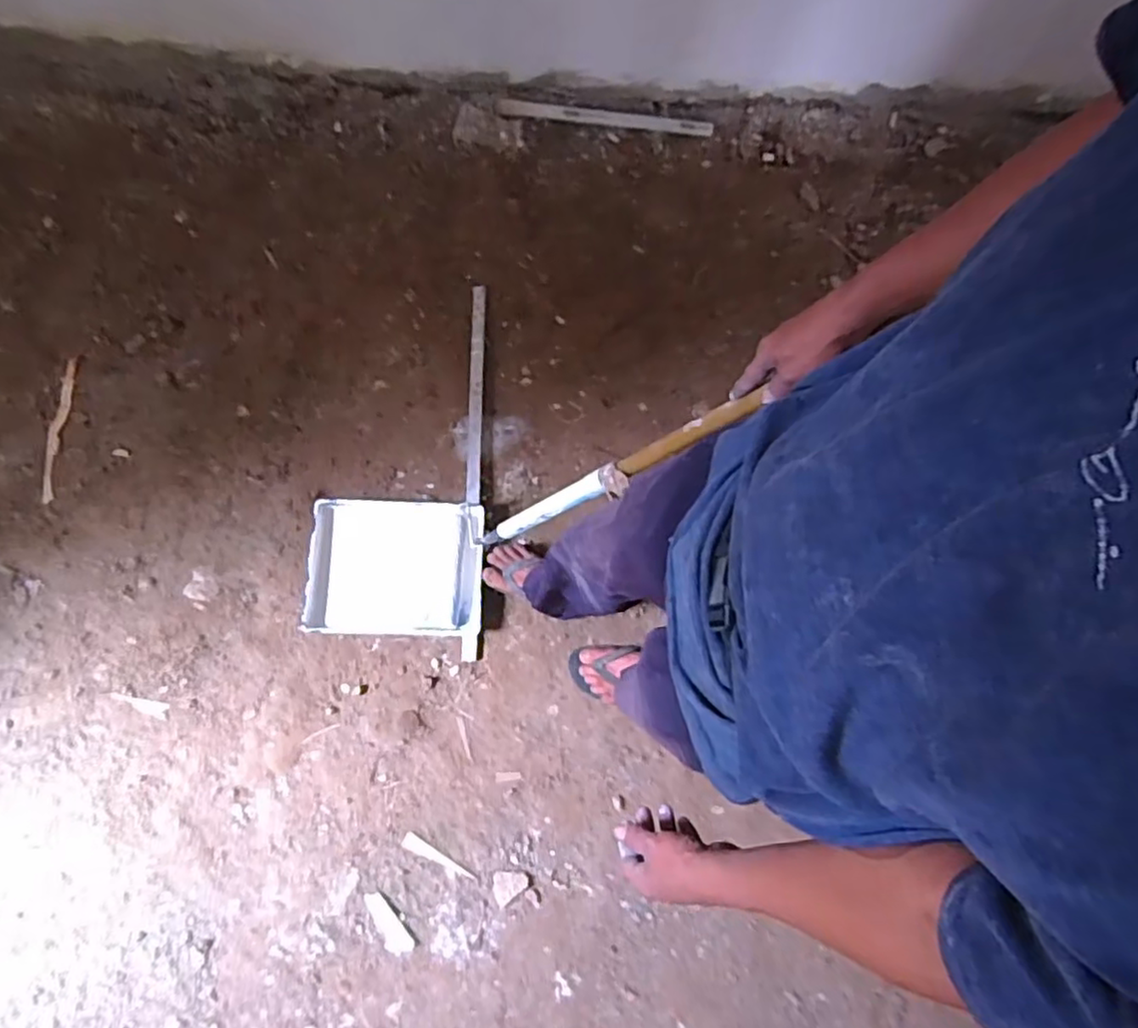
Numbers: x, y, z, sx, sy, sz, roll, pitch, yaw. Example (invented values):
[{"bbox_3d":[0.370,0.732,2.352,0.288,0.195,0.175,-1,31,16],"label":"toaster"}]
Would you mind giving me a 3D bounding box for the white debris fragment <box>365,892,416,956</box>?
[{"bbox_3d":[-0.315,0.710,1.183,0.042,0.008,0.116,-37,79,-15],"label":"white debris fragment"}]

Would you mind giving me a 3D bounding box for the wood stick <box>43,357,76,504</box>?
[{"bbox_3d":[-1.050,-0.175,1.405,0.031,0.012,0.295,10,88,1],"label":"wood stick"}]

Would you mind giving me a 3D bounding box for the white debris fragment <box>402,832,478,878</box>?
[{"bbox_3d":[-0.232,0.616,1.222,0.143,0.009,0.025,29,72,4],"label":"white debris fragment"}]

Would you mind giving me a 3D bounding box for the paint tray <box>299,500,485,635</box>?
[{"bbox_3d":[-0.350,0.109,1.398,0.343,0.048,0.279,0,72,-6],"label":"paint tray"}]

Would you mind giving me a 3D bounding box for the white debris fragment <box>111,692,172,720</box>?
[{"bbox_3d":[-0.810,0.358,1.295,0.112,0.008,0.028,20,71,1],"label":"white debris fragment"}]

